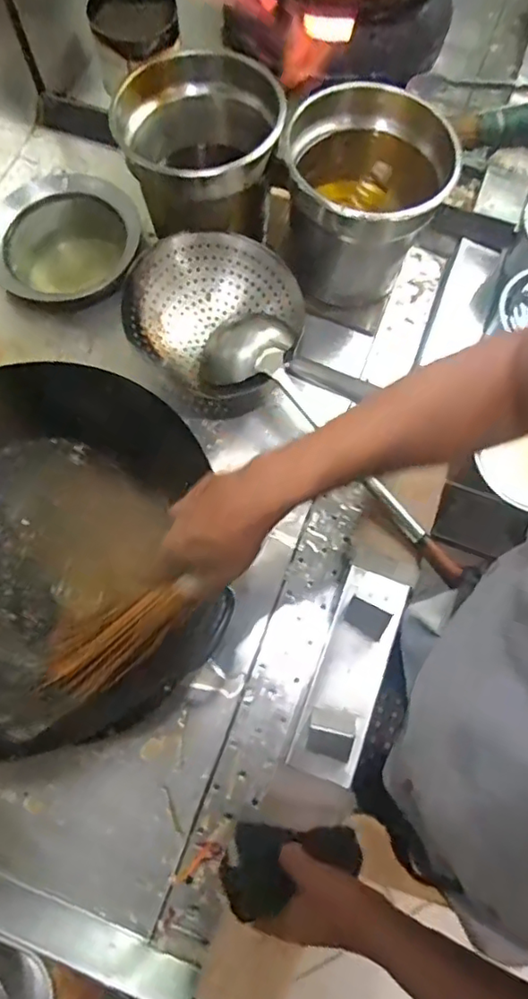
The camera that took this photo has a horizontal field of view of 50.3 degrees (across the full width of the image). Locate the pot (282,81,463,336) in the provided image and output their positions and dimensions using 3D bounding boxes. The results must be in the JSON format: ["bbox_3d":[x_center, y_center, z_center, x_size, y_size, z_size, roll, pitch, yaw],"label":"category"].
[{"bbox_3d":[0.140,-0.414,0.848,0.217,0.255,0.225,0,71,0],"label":"pot"}]

